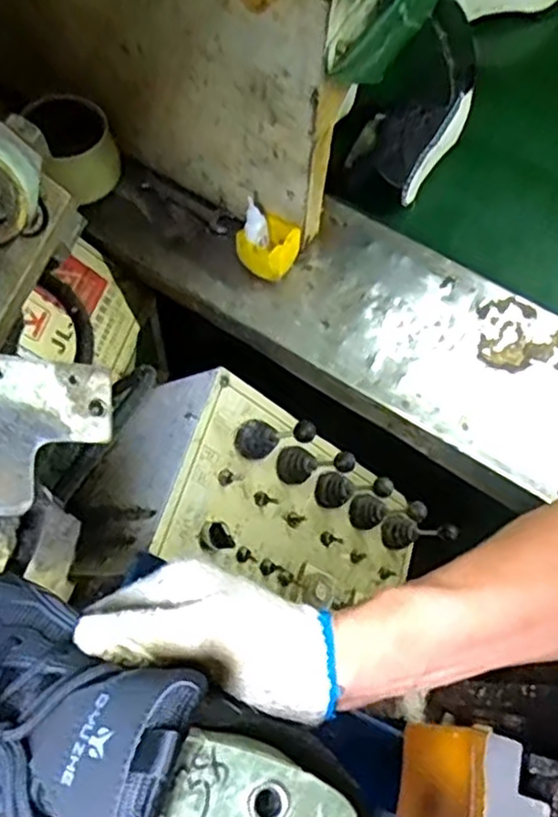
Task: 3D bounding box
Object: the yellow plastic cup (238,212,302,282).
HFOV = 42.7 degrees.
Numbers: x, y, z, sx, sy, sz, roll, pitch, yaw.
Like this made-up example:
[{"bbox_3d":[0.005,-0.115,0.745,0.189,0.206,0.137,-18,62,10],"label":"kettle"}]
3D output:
[{"bbox_3d":[-0.009,-0.198,0.893,0.070,0.057,0.064,33,68,13],"label":"yellow plastic cup"}]

